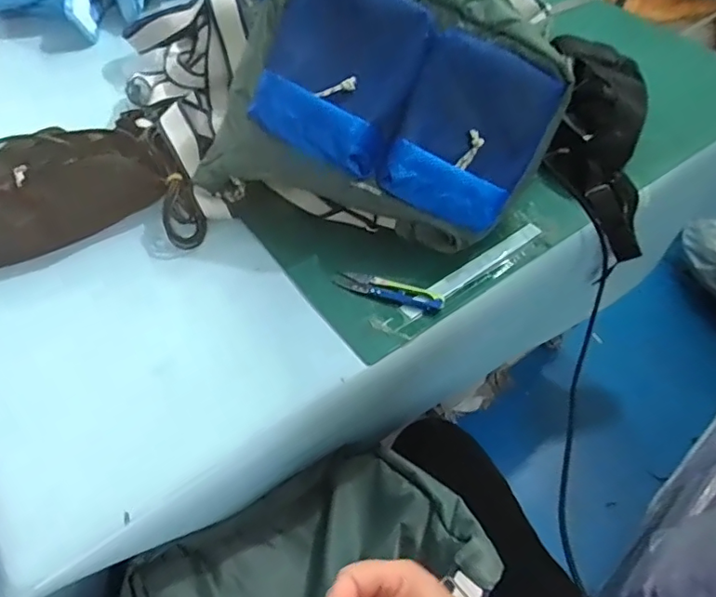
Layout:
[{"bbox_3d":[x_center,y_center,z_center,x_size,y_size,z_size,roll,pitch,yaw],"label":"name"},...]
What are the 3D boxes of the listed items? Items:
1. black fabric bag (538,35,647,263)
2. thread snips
[{"bbox_3d":[0.320,-0.230,0.709,0.135,0.085,0.340,8,71,2],"label":"black fabric bag"},{"bbox_3d":[0.033,-0.008,0.568,0.119,0.012,0.025,16,53,8],"label":"thread snips"}]

